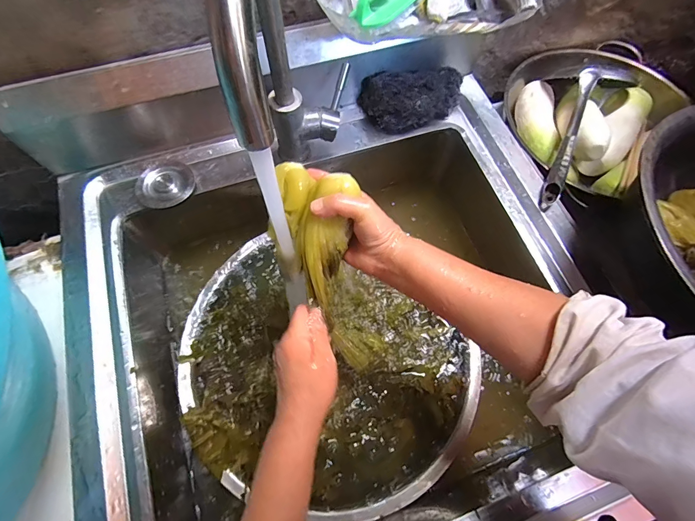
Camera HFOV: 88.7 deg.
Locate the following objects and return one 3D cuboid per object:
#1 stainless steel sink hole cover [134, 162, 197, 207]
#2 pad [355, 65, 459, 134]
[{"bbox_3d":[-0.267,-0.110,0.520,0.079,0.027,0.061,-19,69,-10],"label":"stainless steel sink hole cover"},{"bbox_3d":[0.107,-0.259,0.570,0.165,0.069,0.078,-8,68,-5],"label":"pad"}]

